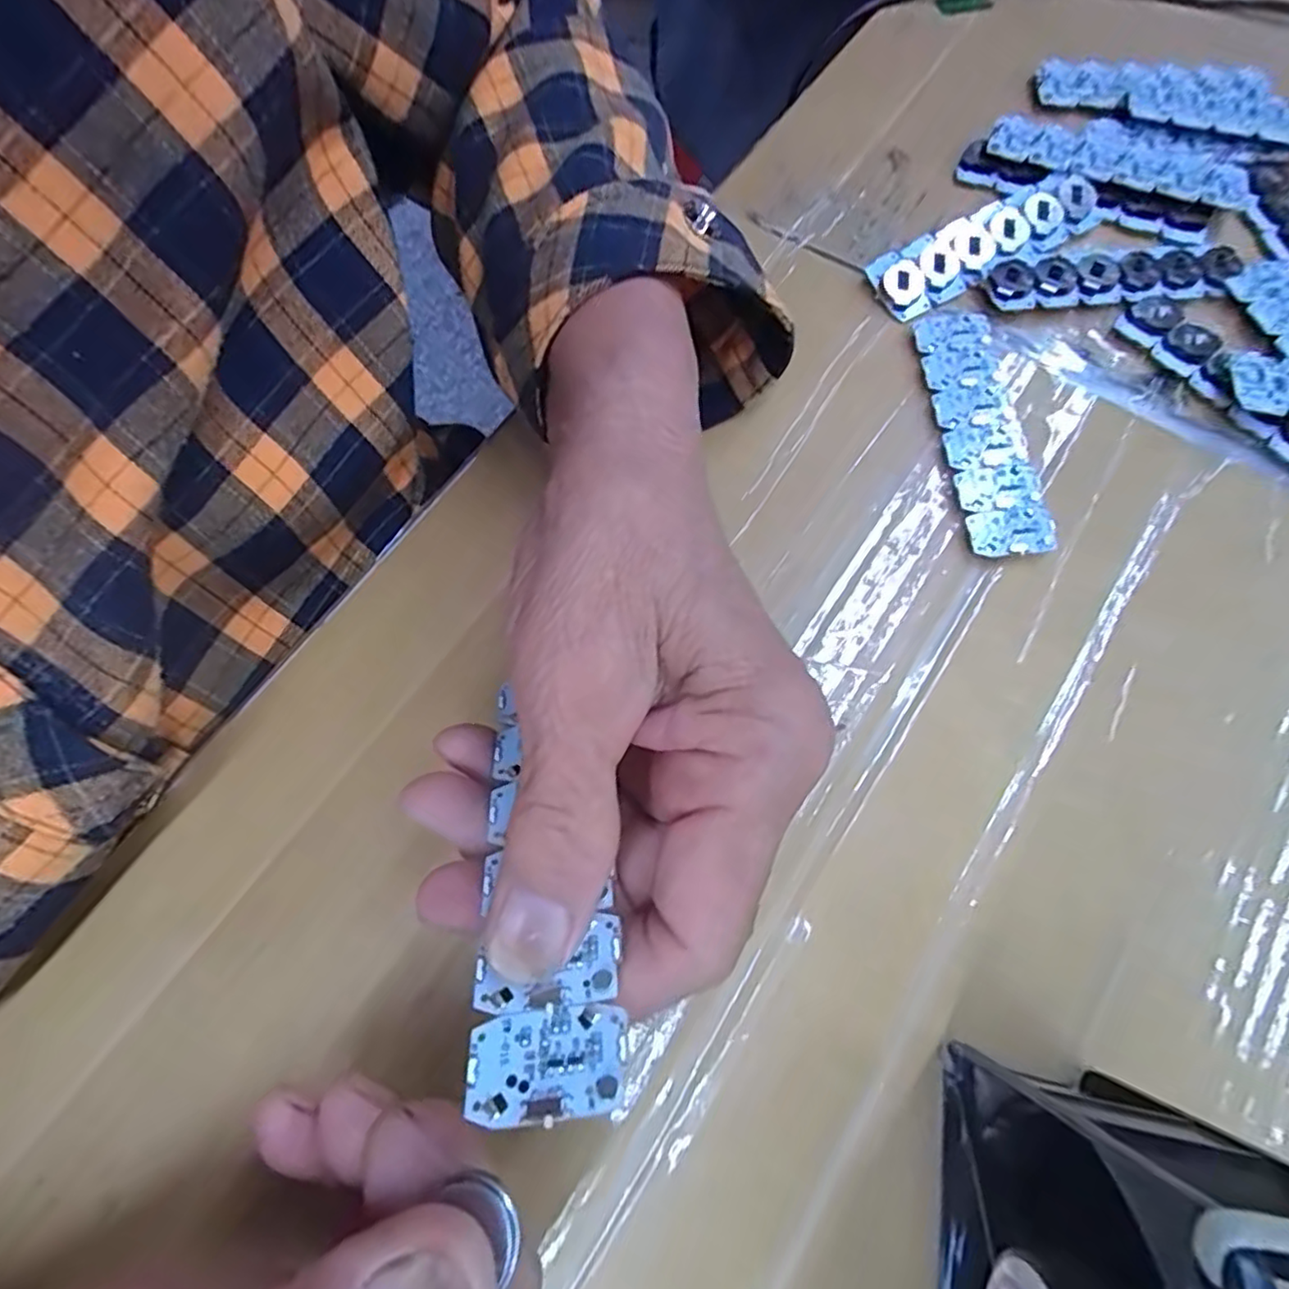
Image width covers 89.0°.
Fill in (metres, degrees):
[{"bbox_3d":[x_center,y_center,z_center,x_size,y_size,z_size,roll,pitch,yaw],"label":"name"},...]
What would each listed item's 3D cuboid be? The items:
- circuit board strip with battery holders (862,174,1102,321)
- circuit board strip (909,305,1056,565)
[{"bbox_3d":[0.146,-0.172,0.281,0.108,0.011,0.029,-27,72,-7],"label":"circuit board strip with battery holders"},{"bbox_3d":[0.128,-0.083,0.251,0.029,0.004,0.106,-5,72,4],"label":"circuit board strip"}]

